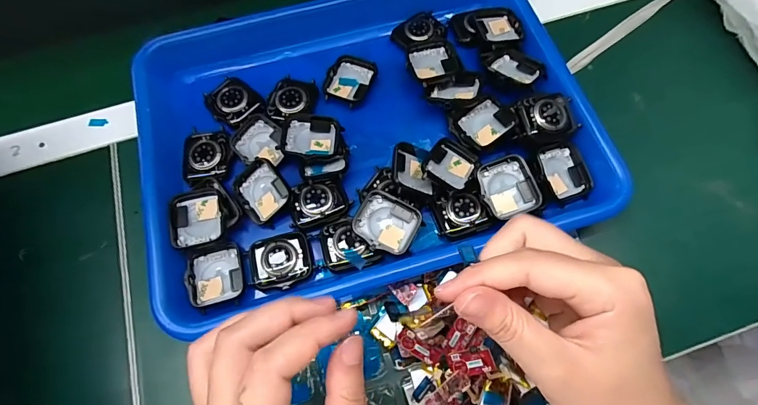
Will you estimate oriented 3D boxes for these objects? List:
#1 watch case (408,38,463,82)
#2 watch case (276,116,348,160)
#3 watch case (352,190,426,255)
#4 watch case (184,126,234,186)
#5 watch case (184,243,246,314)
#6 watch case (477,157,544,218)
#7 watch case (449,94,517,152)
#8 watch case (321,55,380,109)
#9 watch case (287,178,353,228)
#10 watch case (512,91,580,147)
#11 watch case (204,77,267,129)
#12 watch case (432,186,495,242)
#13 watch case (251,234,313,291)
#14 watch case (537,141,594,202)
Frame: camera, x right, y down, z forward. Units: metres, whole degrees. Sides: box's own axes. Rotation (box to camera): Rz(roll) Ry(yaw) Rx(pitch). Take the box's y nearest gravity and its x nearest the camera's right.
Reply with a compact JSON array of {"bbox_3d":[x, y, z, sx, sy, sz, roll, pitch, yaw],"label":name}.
[{"bbox_3d":[0.046,-0.113,0.328,0.043,0.017,0.040,-13,67,-4],"label":"watch case"},{"bbox_3d":[-0.050,-0.048,0.307,0.047,0.012,0.034,-5,67,0],"label":"watch case"},{"bbox_3d":[0.006,0.015,0.280,0.043,0.014,0.037,19,69,10],"label":"watch case"},{"bbox_3d":[-0.132,-0.037,0.311,0.038,0.011,0.048,-6,67,-1],"label":"watch case"},{"bbox_3d":[-0.111,0.049,0.276,0.036,0.016,0.042,-15,67,-5],"label":"watch case"},{"bbox_3d":[0.092,-0.011,0.287,0.040,0.011,0.040,-16,79,-1],"label":"watch case"},{"bbox_3d":[0.078,-0.061,0.305,0.042,0.012,0.042,-36,62,3],"label":"watch case"},{"bbox_3d":[-0.024,-0.101,0.335,0.036,0.008,0.043,20,69,10],"label":"watch case"},{"bbox_3d":[-0.044,-0.001,0.291,0.041,0.007,0.032,-11,67,-3],"label":"watch case"},{"bbox_3d":[0.122,-0.061,0.298,0.047,0.015,0.032,-14,67,-4],"label":"watch case"},{"bbox_3d":[-0.118,-0.082,0.328,0.037,0.006,0.047,-40,71,-14],"label":"watch case"},{"bbox_3d":[0.058,0.006,0.284,0.037,0.013,0.034,-12,67,-3],"label":"watch case"},{"bbox_3d":[-0.069,0.039,0.278,0.041,0.005,0.038,-13,67,-4],"label":"watch case"},{"bbox_3d":[0.136,-0.023,0.298,0.036,0.014,0.042,-18,83,-5],"label":"watch case"}]

